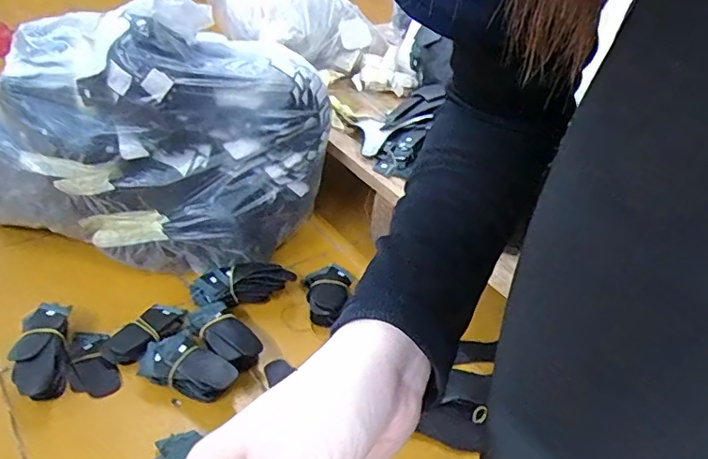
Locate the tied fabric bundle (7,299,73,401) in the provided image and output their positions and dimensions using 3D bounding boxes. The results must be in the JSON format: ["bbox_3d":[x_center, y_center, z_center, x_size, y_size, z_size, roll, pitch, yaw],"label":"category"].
[{"bbox_3d":[-0.299,0.116,0.519,0.046,0.038,0.109,-8,38,-22],"label":"tied fabric bundle"}]

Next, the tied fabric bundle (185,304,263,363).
[{"bbox_3d":[-0.136,0.113,0.566,0.045,0.038,0.096,-23,45,-36],"label":"tied fabric bundle"}]

